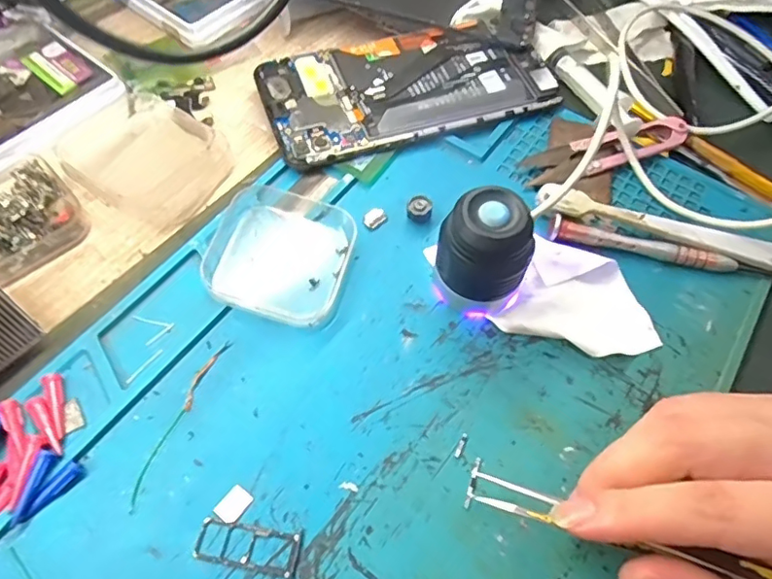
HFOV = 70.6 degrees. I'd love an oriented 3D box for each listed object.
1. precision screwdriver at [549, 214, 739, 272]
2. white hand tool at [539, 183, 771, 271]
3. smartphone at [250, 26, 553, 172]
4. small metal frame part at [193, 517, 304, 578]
[{"bbox_3d":[0.129,-0.023,0.275,0.092,0.007,0.010,11,61,3],"label":"precision screwdriver"},{"bbox_3d":[0.169,-0.025,0.279,0.182,0.013,0.018,16,61,6],"label":"white hand tool"},{"bbox_3d":[0.012,-0.119,0.323,0.165,0.014,0.077,-16,63,-12],"label":"smartphone"},{"bbox_3d":[-0.052,0.097,0.206,0.039,0.004,0.016,10,61,2],"label":"small metal frame part"}]

